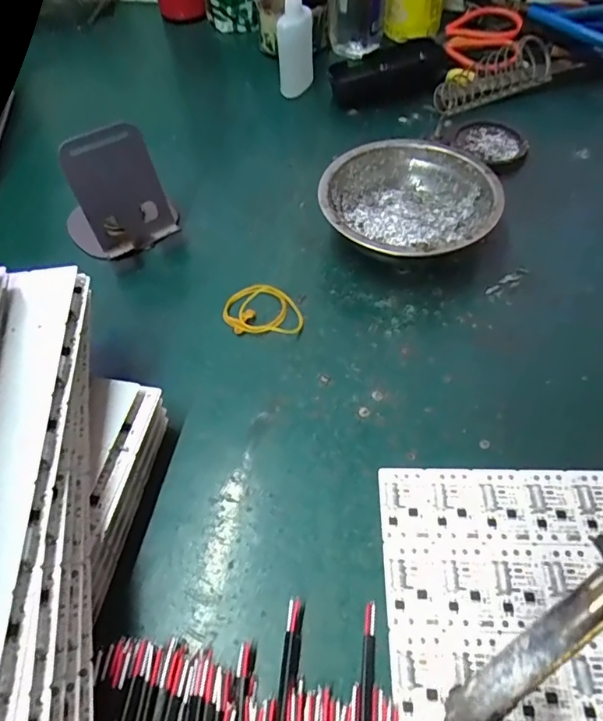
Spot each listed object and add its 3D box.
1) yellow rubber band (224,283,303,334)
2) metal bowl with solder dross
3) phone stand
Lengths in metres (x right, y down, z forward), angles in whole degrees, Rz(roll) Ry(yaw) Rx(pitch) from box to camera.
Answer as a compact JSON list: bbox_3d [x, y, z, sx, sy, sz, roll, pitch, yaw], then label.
[{"bbox_3d":[-0.026,-0.036,0.346,0.055,0.010,0.043,3,56,4],"label":"yellow rubber band"},{"bbox_3d":[0.077,-0.108,0.368,0.121,0.048,0.116,-1,56,1],"label":"metal bowl with solder dross"},{"bbox_3d":[-0.138,-0.122,0.368,0.079,0.086,0.061,-26,59,-15],"label":"phone stand"}]

